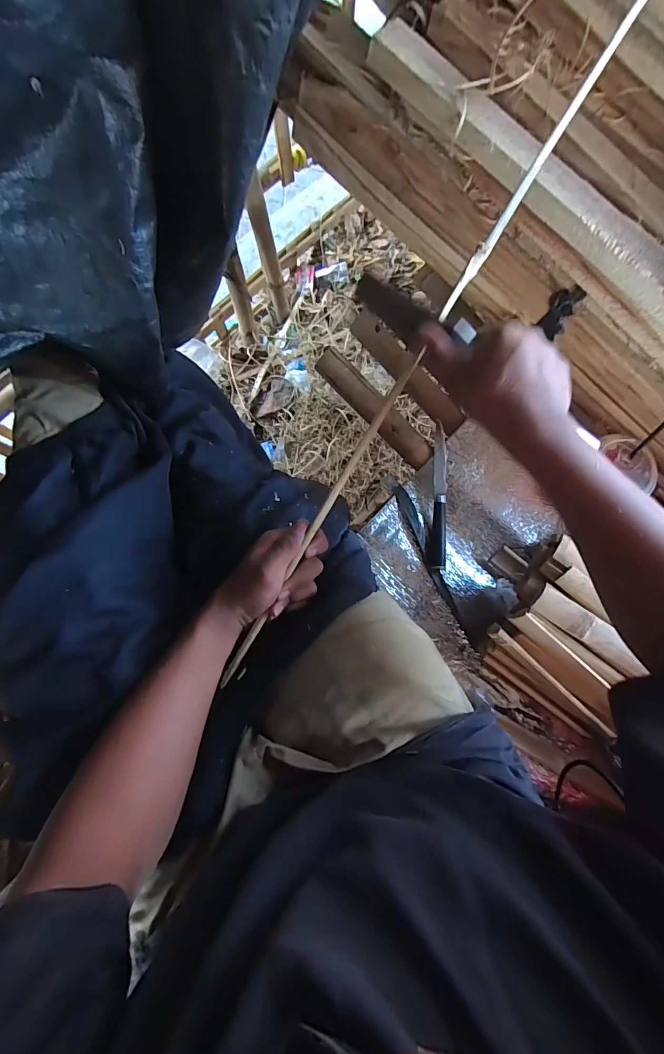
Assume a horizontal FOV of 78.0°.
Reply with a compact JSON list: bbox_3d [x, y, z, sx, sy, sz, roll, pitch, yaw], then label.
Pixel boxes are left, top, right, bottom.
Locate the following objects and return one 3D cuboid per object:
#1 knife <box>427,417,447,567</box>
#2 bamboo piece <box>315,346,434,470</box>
[{"bbox_3d":[0.163,-0.049,0.612,0.024,0.021,0.220,7,83,-6],"label":"knife"},{"bbox_3d":[0.066,-0.184,0.639,0.042,0.030,0.229,-44,91,-9],"label":"bamboo piece"}]

